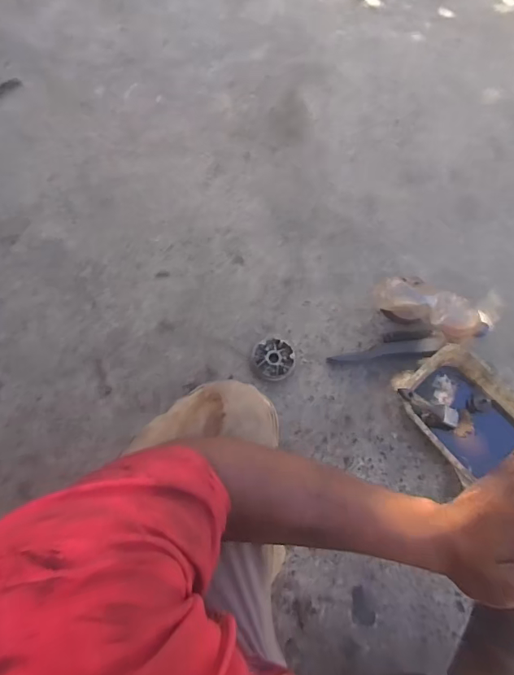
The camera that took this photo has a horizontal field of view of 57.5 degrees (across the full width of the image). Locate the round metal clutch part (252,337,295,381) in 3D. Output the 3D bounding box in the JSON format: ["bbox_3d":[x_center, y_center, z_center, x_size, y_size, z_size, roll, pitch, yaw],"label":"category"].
[{"bbox_3d":[0.034,0.044,0.918,0.083,0.026,0.079,1,70,-2],"label":"round metal clutch part"}]

